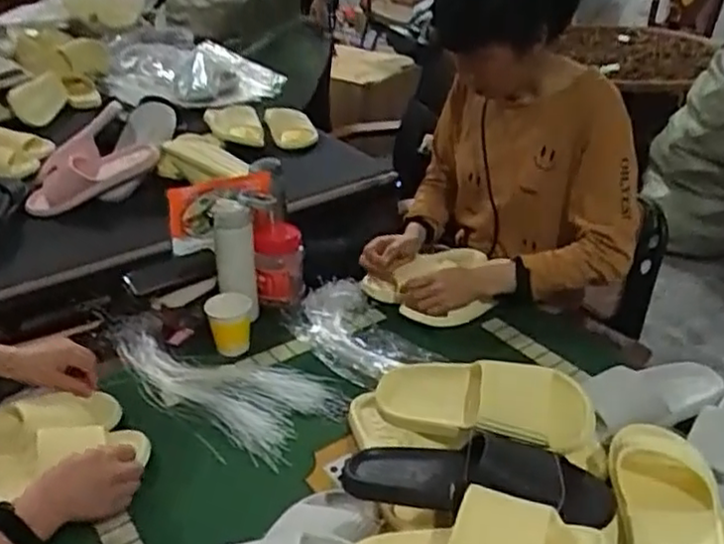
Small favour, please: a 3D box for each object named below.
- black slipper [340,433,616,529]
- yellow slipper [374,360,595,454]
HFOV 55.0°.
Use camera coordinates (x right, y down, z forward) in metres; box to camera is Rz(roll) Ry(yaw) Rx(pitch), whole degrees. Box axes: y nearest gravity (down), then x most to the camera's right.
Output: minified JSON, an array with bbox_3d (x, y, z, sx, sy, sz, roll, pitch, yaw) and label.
[{"bbox_3d":[0.116,0.207,0.709,0.273,0.067,0.111,6,32,11],"label":"black slipper"},{"bbox_3d":[0.130,0.153,0.793,0.246,0.077,0.093,0,28,32],"label":"yellow slipper"}]

